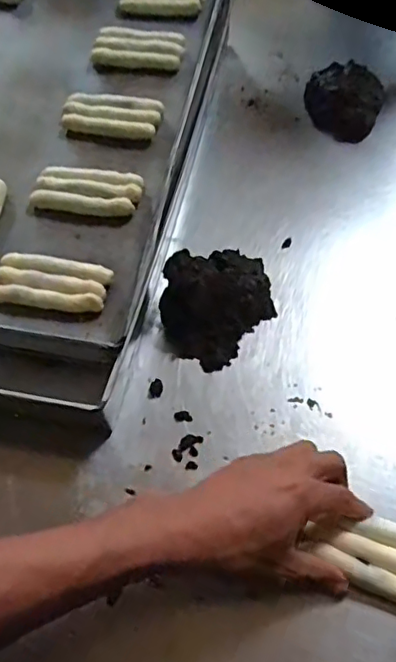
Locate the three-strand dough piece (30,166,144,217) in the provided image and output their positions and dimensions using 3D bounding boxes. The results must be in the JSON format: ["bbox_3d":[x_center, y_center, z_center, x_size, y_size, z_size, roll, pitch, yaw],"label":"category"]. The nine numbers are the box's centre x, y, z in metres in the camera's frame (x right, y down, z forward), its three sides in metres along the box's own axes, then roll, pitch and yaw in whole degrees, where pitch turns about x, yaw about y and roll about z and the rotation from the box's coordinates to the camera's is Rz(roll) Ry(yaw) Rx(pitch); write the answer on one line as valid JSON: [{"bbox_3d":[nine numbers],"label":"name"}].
[{"bbox_3d":[-0.112,-0.146,0.581,0.105,0.012,0.052,11,59,9],"label":"three-strand dough piece"}]

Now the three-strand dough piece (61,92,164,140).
[{"bbox_3d":[-0.096,-0.239,0.629,0.109,0.015,0.048,13,59,10],"label":"three-strand dough piece"}]

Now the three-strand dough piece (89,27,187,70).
[{"bbox_3d":[-0.069,-0.334,0.679,0.106,0.028,0.052,8,58,7],"label":"three-strand dough piece"}]

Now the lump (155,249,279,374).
[{"bbox_3d":[0.018,-0.026,0.528,0.101,0.053,0.107,-1,58,1],"label":"lump"}]

